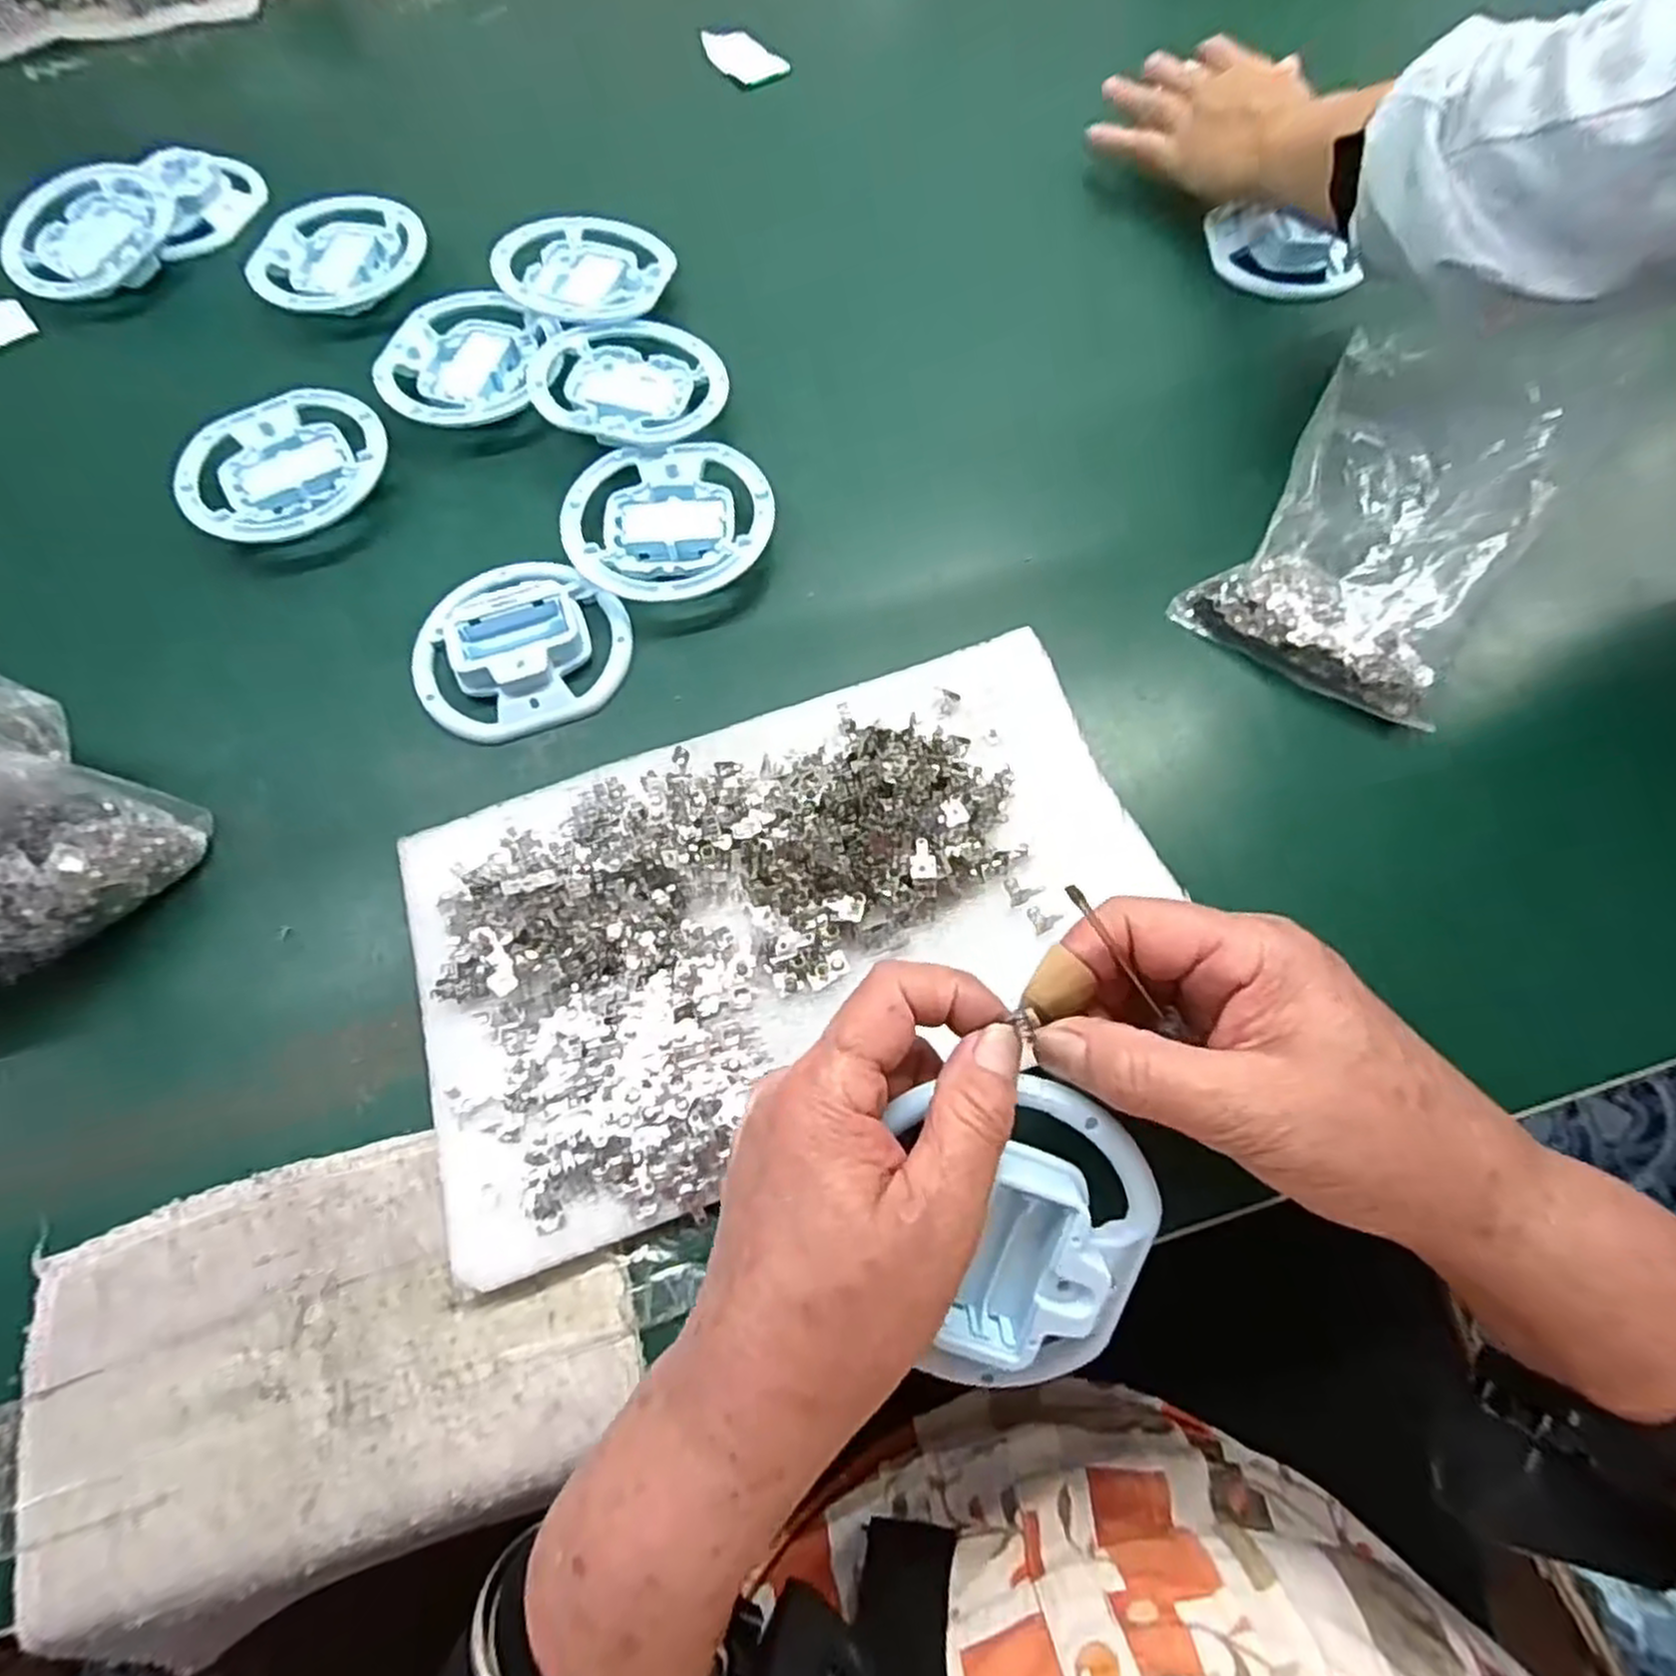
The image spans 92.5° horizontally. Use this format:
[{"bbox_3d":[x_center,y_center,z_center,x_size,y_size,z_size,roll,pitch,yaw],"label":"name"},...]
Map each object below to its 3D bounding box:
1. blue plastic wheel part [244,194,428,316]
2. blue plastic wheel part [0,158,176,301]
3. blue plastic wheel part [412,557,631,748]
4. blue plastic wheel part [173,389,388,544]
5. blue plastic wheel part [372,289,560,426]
[{"bbox_3d":[-0.315,-0.370,0.506,0.103,0.018,0.095,-22,69,-8],"label":"blue plastic wheel part"},{"bbox_3d":[-0.475,-0.385,0.514,0.097,0.032,0.098,-29,70,-11],"label":"blue plastic wheel part"},{"bbox_3d":[-0.155,-0.097,0.388,0.101,0.019,0.100,-16,68,-6],"label":"blue plastic wheel part"},{"bbox_3d":[-0.296,-0.199,0.430,0.104,0.012,0.096,0,68,1],"label":"blue plastic wheel part"},{"bbox_3d":[-0.212,-0.275,0.457,0.094,0.012,0.100,0,68,1],"label":"blue plastic wheel part"}]

